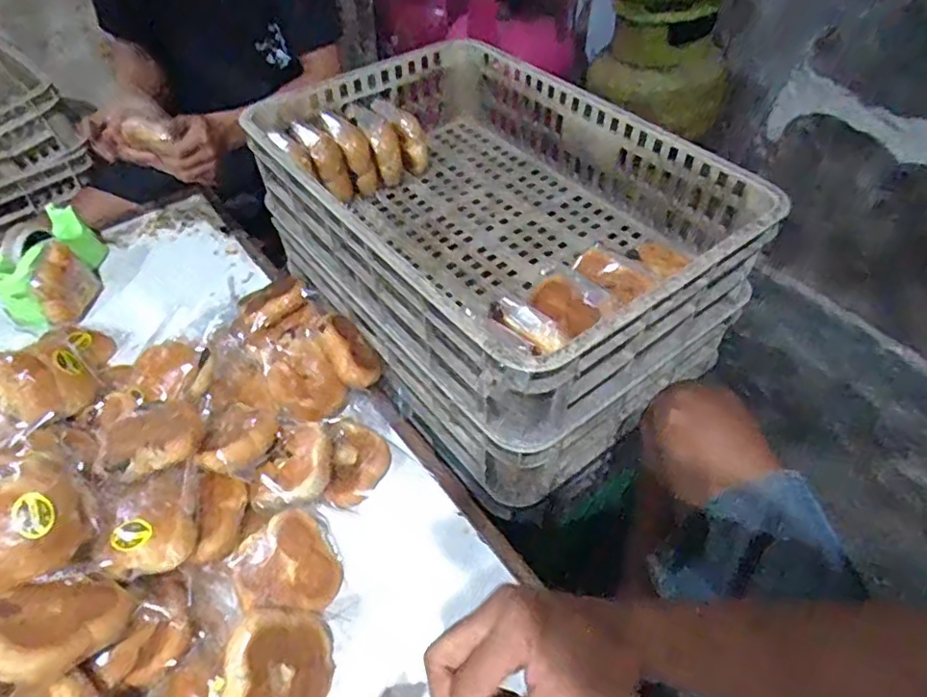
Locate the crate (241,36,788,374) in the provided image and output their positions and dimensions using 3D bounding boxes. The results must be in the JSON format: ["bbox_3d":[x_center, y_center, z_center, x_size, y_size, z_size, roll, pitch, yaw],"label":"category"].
[{"bbox_3d":[0.028,-0.188,0.774,0.390,0.144,0.576,-31,55,-24],"label":"crate"}]

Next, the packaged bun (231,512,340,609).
[{"bbox_3d":[-0.200,0.247,0.680,0.104,0.030,0.109,-28,87,-25],"label":"packaged bun"}]

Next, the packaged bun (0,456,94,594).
[{"bbox_3d":[-0.424,0.170,0.569,0.115,0.071,0.104,-25,53,-20],"label":"packaged bun"}]

